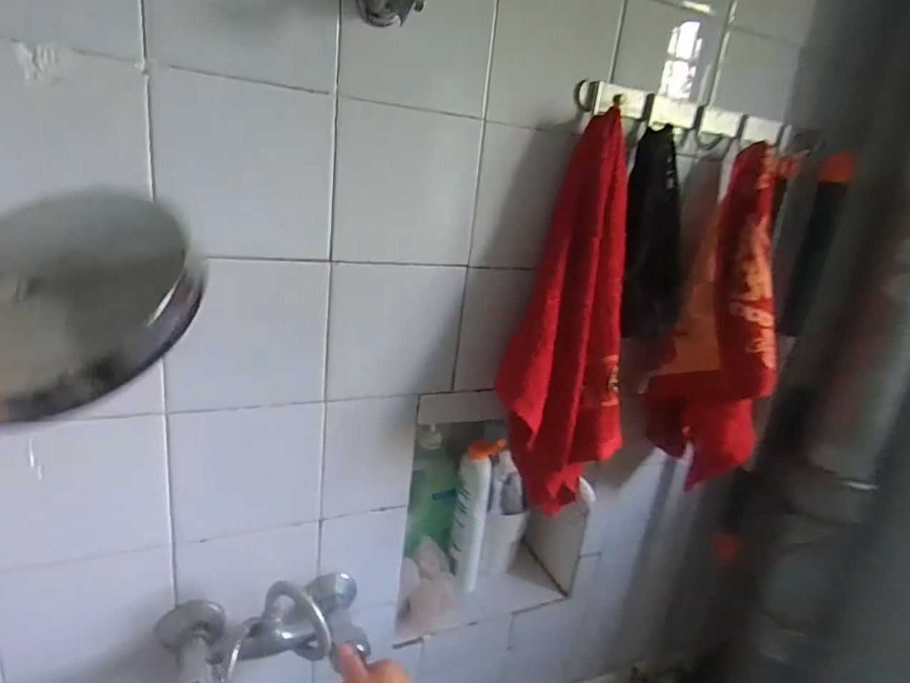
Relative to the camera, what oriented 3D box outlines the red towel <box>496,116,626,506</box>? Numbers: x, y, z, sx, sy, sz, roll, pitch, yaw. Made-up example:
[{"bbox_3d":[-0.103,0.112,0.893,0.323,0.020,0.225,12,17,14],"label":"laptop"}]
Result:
[{"bbox_3d":[0.127,-0.006,0.619,0.143,0.424,0.077,3,18,-14],"label":"red towel"}]

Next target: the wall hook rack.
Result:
[{"bbox_3d":[0.317,-0.268,0.668,0.398,0.039,0.046,0,19,-24],"label":"wall hook rack"}]

